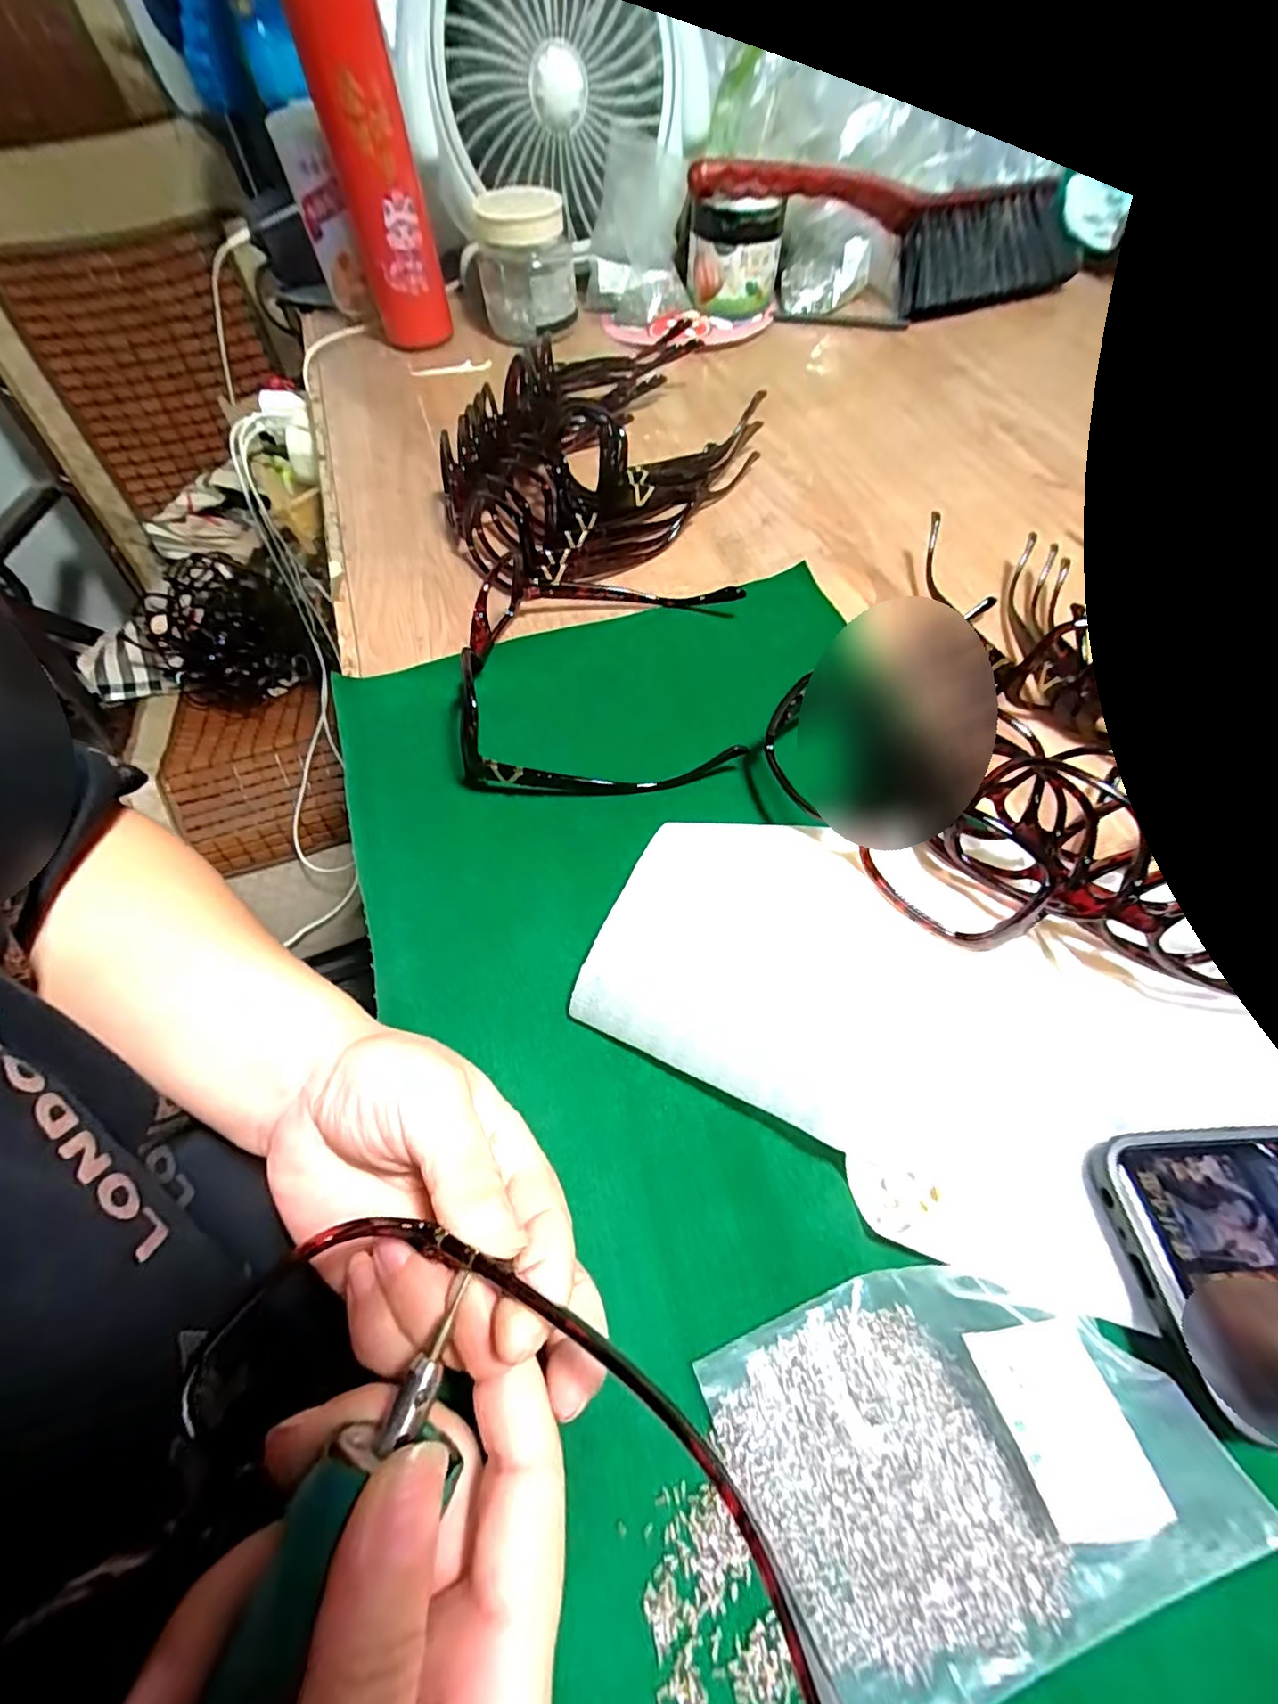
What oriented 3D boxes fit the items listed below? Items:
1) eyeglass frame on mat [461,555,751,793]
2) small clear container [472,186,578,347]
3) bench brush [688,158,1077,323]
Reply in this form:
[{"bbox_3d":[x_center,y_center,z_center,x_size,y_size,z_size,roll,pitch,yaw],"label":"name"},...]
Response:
[{"bbox_3d":[-0.022,-0.107,0.309,0.156,0.049,0.150,0,61,1],"label":"eyeglass frame on mat"},{"bbox_3d":[-0.107,-0.554,0.540,0.089,0.084,0.101,-9,61,-4],"label":"small clear container"},{"bbox_3d":[0.222,-0.586,0.546,0.345,0.100,0.076,1,61,2],"label":"bench brush"}]

